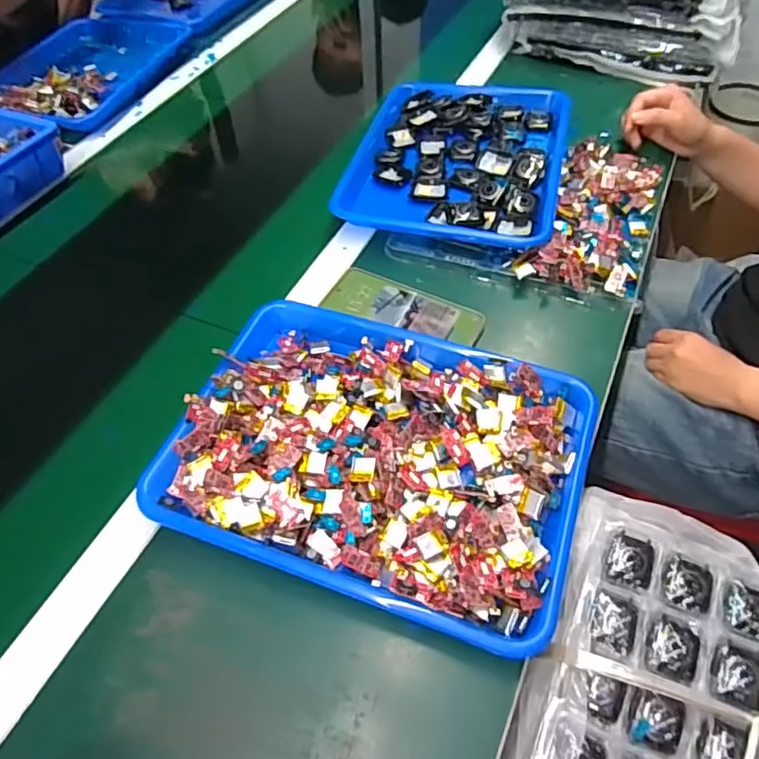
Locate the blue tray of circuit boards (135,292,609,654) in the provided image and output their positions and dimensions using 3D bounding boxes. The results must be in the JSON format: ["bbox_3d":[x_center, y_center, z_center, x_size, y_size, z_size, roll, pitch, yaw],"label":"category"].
[{"bbox_3d":[-0.001,0.052,0.495,0.325,0.038,0.247,16,54,16],"label":"blue tray of circuit boards"}]

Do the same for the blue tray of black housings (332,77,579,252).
[{"bbox_3d":[0.105,-0.293,0.759,0.249,0.031,0.324,10,53,12],"label":"blue tray of black housings"}]

